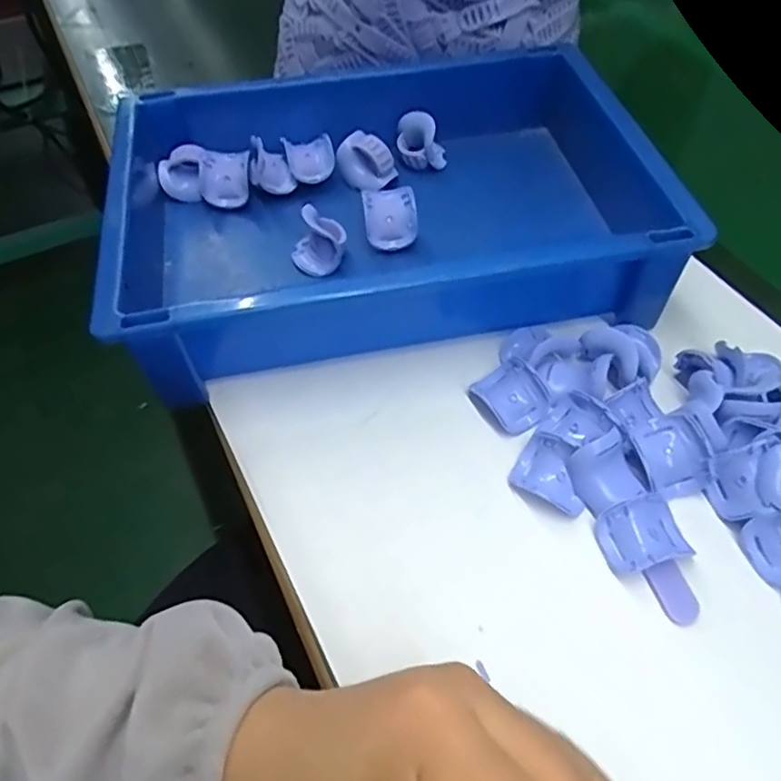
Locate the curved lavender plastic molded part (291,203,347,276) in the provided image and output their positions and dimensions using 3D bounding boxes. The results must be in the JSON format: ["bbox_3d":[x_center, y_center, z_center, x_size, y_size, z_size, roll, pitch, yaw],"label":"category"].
[{"bbox_3d":[-0.043,-0.091,0.373,0.031,0.024,0.032,-6,53,-3],"label":"curved lavender plastic molded part"}]

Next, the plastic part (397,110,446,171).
[{"bbox_3d":[0.021,-0.171,0.430,0.032,0.031,0.027,2,53,3],"label":"plastic part"}]

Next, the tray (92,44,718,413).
[{"bbox_3d":[-0.006,-0.111,0.381,0.295,0.066,0.201,-10,53,-6],"label":"tray"}]

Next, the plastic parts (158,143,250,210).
[{"bbox_3d":[-0.121,-0.141,0.414,0.055,0.023,0.027,10,54,9],"label":"plastic parts"}]

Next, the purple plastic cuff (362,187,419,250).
[{"bbox_3d":[0.000,-0.106,0.381,0.031,0.023,0.031,-6,53,-3],"label":"purple plastic cuff"}]

